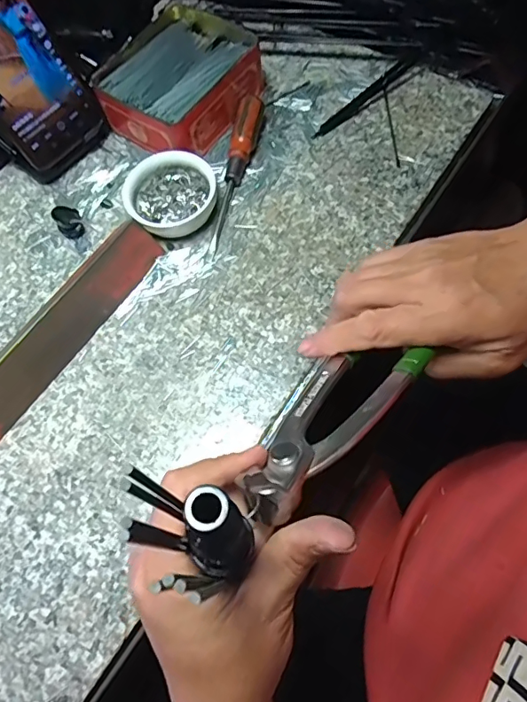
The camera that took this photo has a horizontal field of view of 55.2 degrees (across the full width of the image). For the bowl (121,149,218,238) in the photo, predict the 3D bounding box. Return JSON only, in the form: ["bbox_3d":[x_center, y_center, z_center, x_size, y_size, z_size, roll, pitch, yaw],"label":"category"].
[{"bbox_3d":[-0.074,-0.123,0.399,0.067,0.023,0.068,-2,67,5],"label":"bowl"}]

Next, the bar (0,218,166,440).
[{"bbox_3d":[-0.166,0.007,0.357,0.037,0.017,0.259,30,73,16],"label":"bar"}]

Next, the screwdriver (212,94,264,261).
[{"bbox_3d":[-0.024,-0.146,0.409,0.020,0.020,0.144,9,68,9],"label":"screwdriver"}]

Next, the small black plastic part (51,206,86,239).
[{"bbox_3d":[-0.156,-0.104,0.404,0.018,0.019,0.023,-26,67,-6],"label":"small black plastic part"}]

